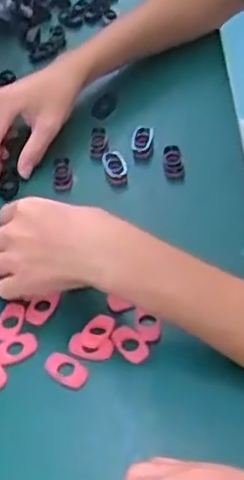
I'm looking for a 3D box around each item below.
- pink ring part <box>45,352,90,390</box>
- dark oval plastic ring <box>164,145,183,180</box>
[{"bbox_3d":[-0.041,0.095,0.507,0.032,0.005,0.020,26,58,25],"label":"pink ring part"},{"bbox_3d":[0.046,-0.072,0.637,0.016,0.014,0.031,-6,48,-1],"label":"dark oval plastic ring"}]

